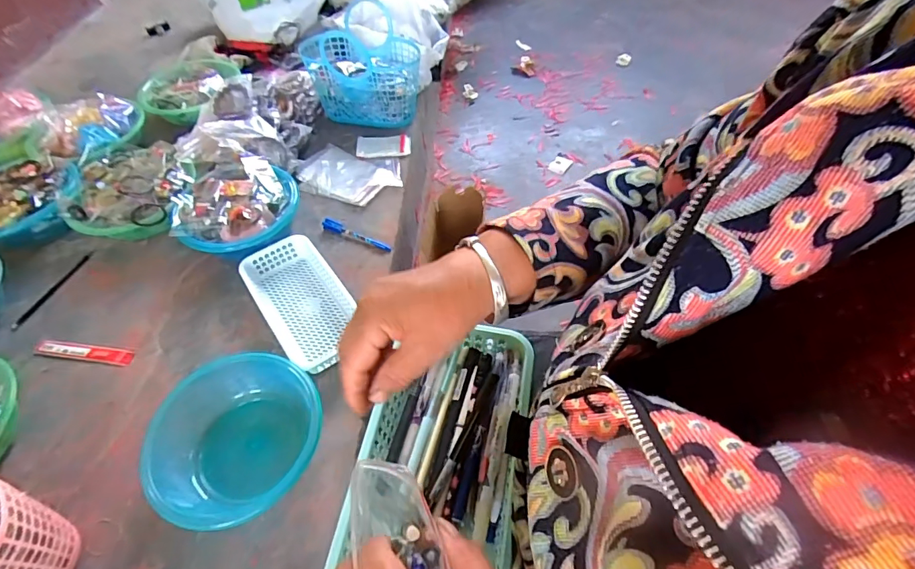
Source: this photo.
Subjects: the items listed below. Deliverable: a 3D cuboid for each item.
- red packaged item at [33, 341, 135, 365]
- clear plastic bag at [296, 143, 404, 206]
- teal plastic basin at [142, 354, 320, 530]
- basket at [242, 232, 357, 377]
[{"bbox_3d":[-0.623,0.113,0.760,0.181,0.008,0.027,4,53,8],"label":"red packaged item"},{"bbox_3d":[-0.237,-0.246,1.003,0.217,0.019,0.153,10,55,13],"label":"clear plastic bag"},{"bbox_3d":[-0.294,0.208,0.623,0.193,0.091,0.224,25,59,22],"label":"teal plastic basin"},{"bbox_3d":[-0.266,0.025,0.786,0.136,0.046,0.259,-32,57,-18],"label":"basket"}]

